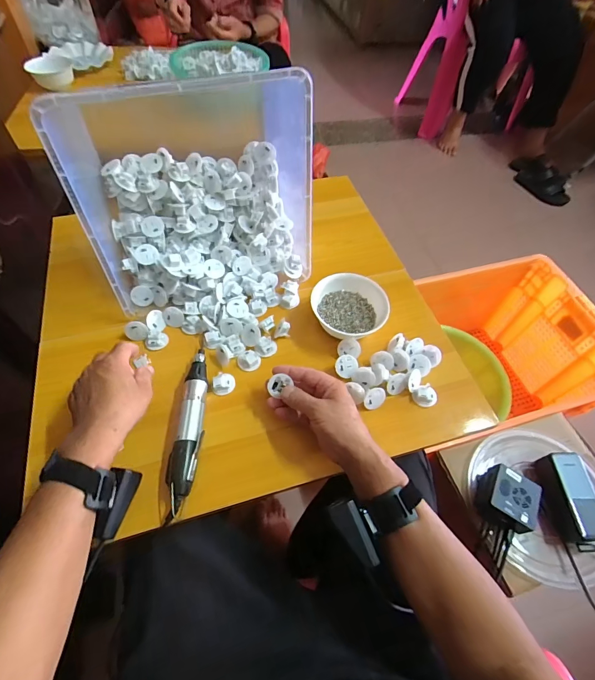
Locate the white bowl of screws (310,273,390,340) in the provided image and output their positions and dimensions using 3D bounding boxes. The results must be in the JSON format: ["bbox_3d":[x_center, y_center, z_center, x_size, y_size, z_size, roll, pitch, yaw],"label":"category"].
[{"bbox_3d":[0.083,-0.056,0.579,0.117,0.047,0.112,2,57,-3],"label":"white bowl of screws"}]

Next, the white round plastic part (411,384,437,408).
[{"bbox_3d":[0.181,0.079,0.525,0.026,0.021,0.031,-38,67,-24],"label":"white round plastic part"}]

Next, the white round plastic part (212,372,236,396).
[{"bbox_3d":[-0.104,0.062,0.522,0.032,0.012,0.028,-16,59,-13],"label":"white round plastic part"}]

